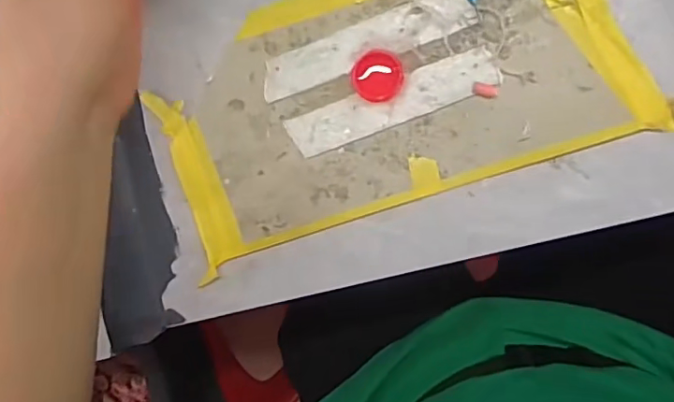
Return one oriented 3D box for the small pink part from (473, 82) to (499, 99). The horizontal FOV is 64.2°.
[{"bbox_3d":[0.078,-0.058,0.281,0.013,0.004,0.007,15,93,7],"label":"small pink part"}]

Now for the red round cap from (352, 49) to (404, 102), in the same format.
[{"bbox_3d":[0.022,-0.068,0.289,0.026,0.006,0.027,0,91,8],"label":"red round cap"}]

